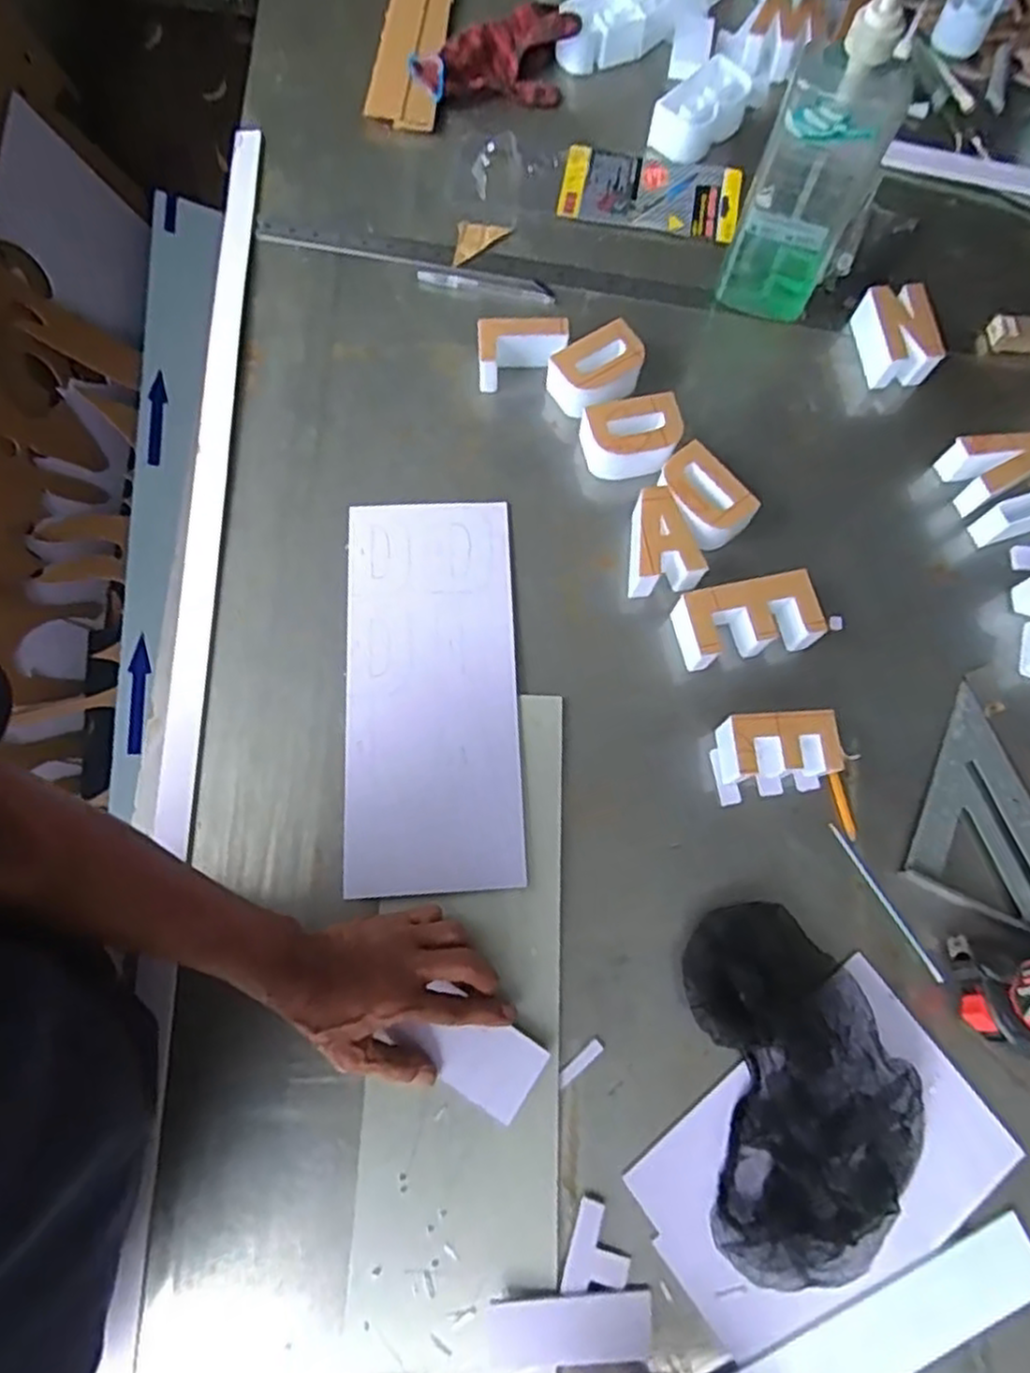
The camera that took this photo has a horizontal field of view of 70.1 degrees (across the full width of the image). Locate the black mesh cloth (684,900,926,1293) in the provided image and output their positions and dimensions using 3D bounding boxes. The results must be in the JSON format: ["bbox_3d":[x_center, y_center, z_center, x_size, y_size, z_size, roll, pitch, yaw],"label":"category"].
[{"bbox_3d":[0.207,0.281,0.519,0.144,0.039,0.239,-2,73,-3],"label":"black mesh cloth"}]

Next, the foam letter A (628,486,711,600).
[{"bbox_3d":[0.126,-0.125,0.634,0.061,0.038,0.087,-2,73,-2],"label":"foam letter A"}]

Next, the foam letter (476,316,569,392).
[{"bbox_3d":[0.006,-0.313,0.688,0.085,0.044,0.046,-7,74,-4],"label":"foam letter"}]

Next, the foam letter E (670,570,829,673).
[{"bbox_3d":[0.194,-0.054,0.619,0.116,0.045,0.059,-10,74,-5],"label":"foam letter E"}]

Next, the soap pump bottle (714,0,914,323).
[{"bbox_3d":[0.255,-0.434,0.607,0.089,0.272,0.064,28,74,6],"label":"soap pump bottle"}]

